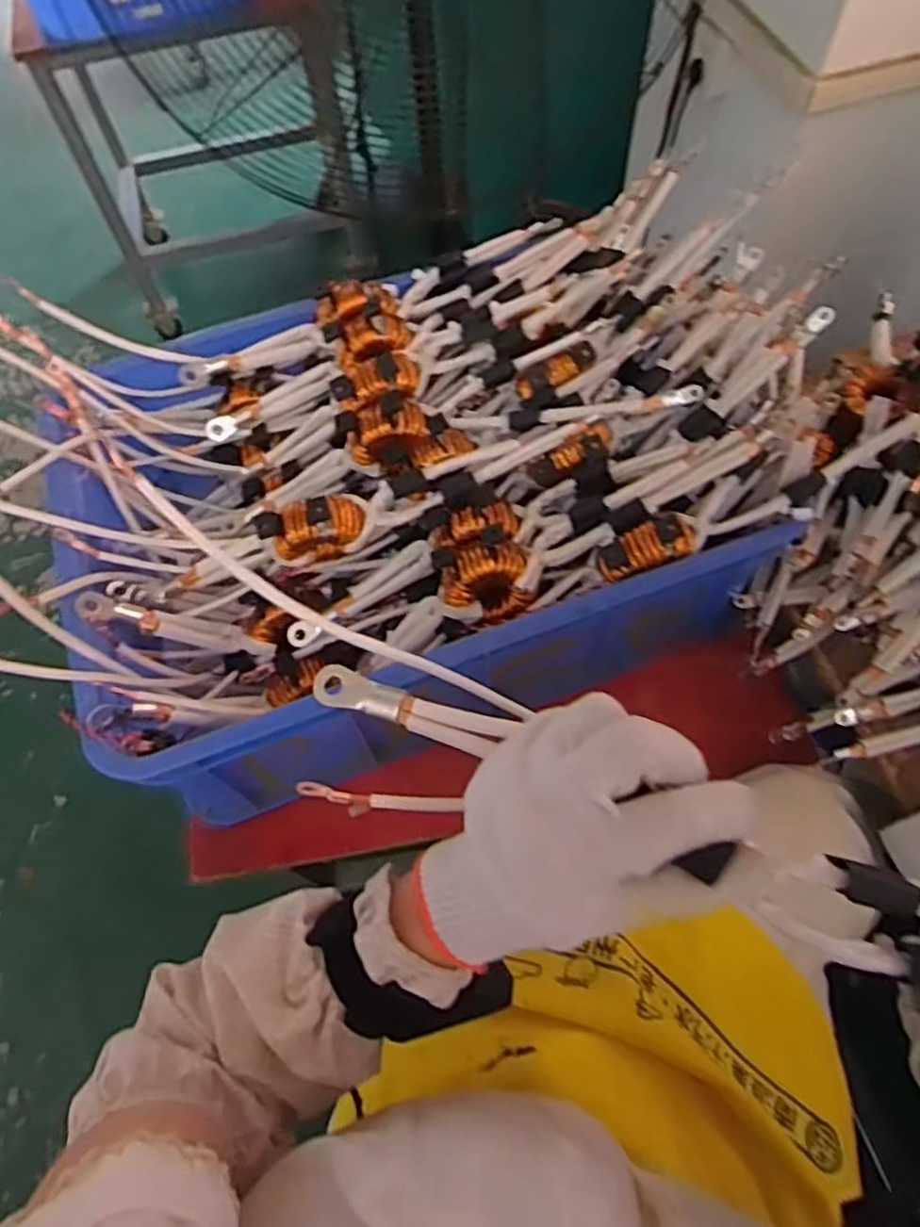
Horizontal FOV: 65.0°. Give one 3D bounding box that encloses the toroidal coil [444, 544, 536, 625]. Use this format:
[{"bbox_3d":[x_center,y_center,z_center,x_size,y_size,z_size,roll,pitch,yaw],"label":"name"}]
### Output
[{"bbox_3d":[0.024,-0.027,0.602,0.076,0.057,0.049,-12,63,-4],"label":"toroidal coil"}]

